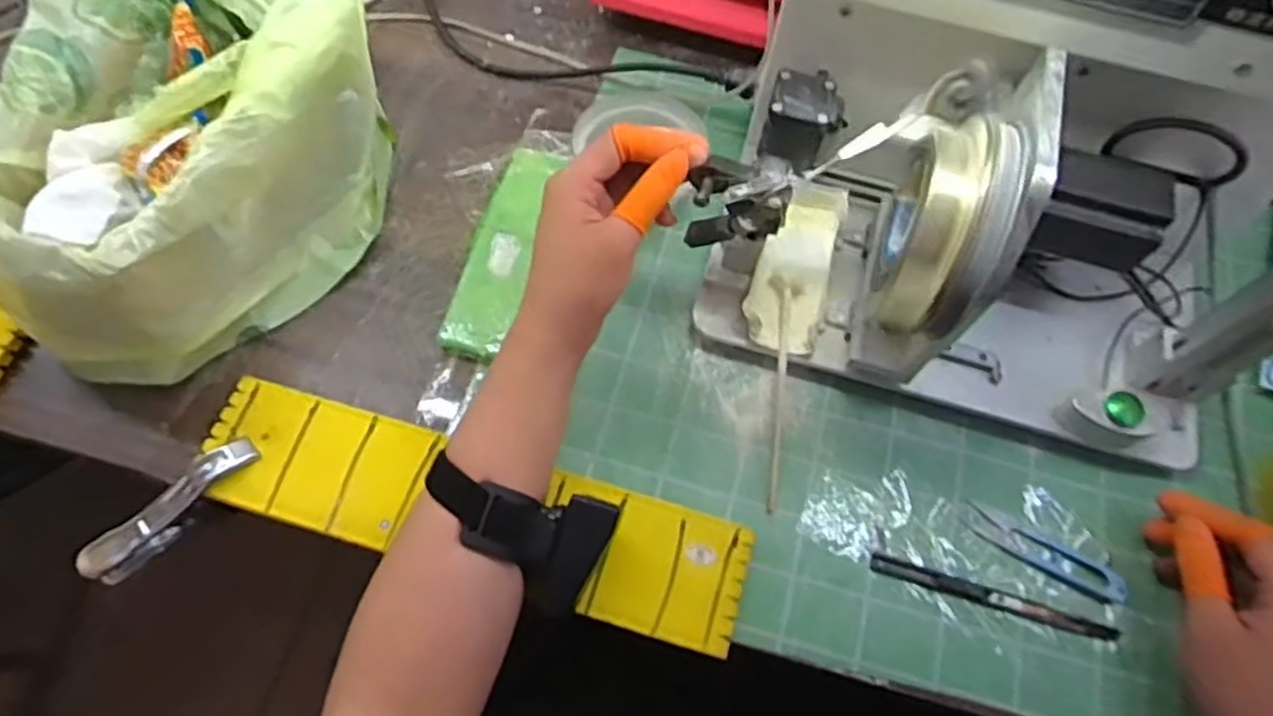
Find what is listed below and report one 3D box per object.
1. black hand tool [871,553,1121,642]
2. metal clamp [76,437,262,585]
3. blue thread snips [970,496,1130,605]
[{"bbox_3d":[0.225,0.151,0.485,0.153,0.009,0.013,17,64,5],"label":"black hand tool"},{"bbox_3d":[-0.291,0.097,0.490,0.116,0.040,0.022,-39,72,-20],"label":"metal clamp"},{"bbox_3d":[0.265,0.127,0.499,0.100,0.012,0.023,30,66,11],"label":"blue thread snips"}]

